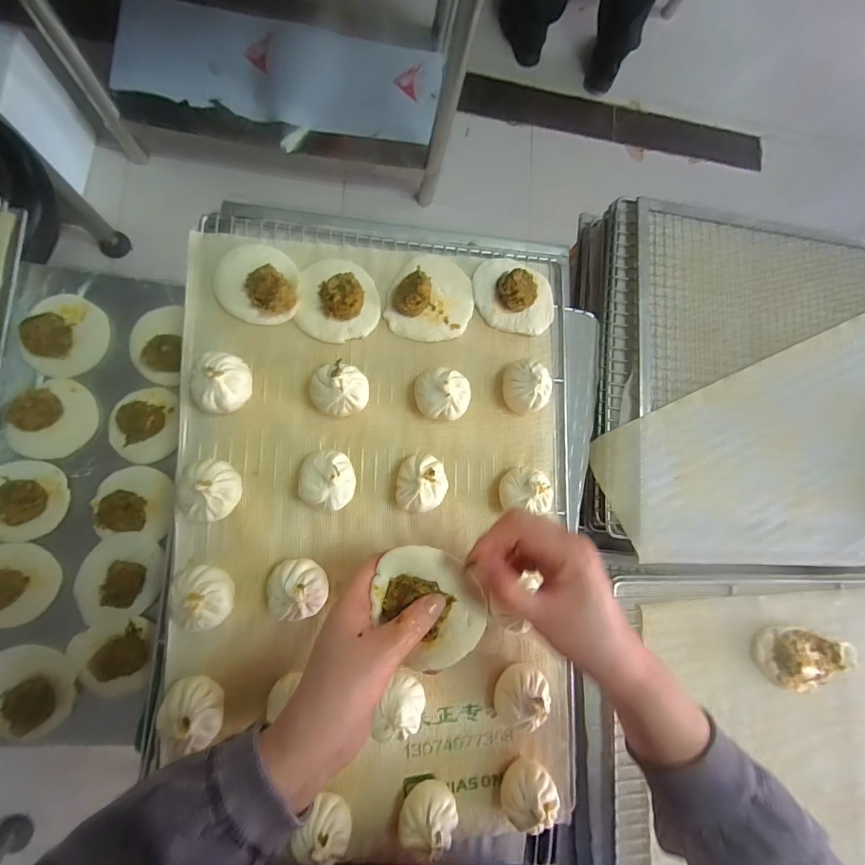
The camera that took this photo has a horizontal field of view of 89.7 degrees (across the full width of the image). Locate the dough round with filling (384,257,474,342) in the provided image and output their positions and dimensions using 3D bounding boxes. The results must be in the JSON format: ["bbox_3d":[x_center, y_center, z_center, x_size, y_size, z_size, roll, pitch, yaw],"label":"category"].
[{"bbox_3d":[0.002,-0.146,0.457,0.086,0.031,0.098,23,81,-8],"label":"dough round with filling"}]

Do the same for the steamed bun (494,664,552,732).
[{"bbox_3d":[0.087,0.256,0.422,0.054,0.044,0.051,1,84,-11],"label":"steamed bun"}]

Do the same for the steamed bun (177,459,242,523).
[{"bbox_3d":[-0.204,0.054,0.396,0.054,0.045,0.056,13,84,-6],"label":"steamed bun"}]

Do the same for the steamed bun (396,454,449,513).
[{"bbox_3d":[-0.012,0.050,0.430,0.050,0.043,0.053,1,84,-11],"label":"steamed bun"}]

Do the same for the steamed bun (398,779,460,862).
[{"bbox_3d":[-0.002,0.350,0.397,0.051,0.044,0.051,15,83,-6],"label":"steamed bun"}]

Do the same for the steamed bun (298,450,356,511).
[{"bbox_3d":[-0.099,0.044,0.418,0.051,0.047,0.051,1,84,-11],"label":"steamed bun"}]

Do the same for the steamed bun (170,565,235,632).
[{"bbox_3d":[-0.202,0.146,0.388,0.047,0.044,0.054,-18,88,-9],"label":"steamed bun"}]

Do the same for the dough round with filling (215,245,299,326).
[{"bbox_3d":[-0.173,-0.151,0.428,0.077,0.036,0.081,1,84,-11],"label":"dough round with filling"}]

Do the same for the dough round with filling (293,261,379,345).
[{"bbox_3d":[-0.094,-0.138,0.442,0.080,0.034,0.086,1,84,-11],"label":"dough round with filling"}]

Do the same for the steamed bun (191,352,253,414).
[{"bbox_3d":[-0.195,-0.046,0.406,0.050,0.050,0.052,1,84,-11],"label":"steamed bun"}]

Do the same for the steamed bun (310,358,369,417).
[{"bbox_3d":[-0.090,-0.041,0.423,0.053,0.049,0.049,1,84,-11],"label":"steamed bun"}]

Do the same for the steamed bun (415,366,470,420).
[{"bbox_3d":[0.010,-0.038,0.441,0.056,0.043,0.051,12,84,-6],"label":"steamed bun"}]

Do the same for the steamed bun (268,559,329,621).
[{"bbox_3d":[-0.124,0.145,0.400,0.055,0.045,0.053,0,85,-8],"label":"steamed bun"}]

